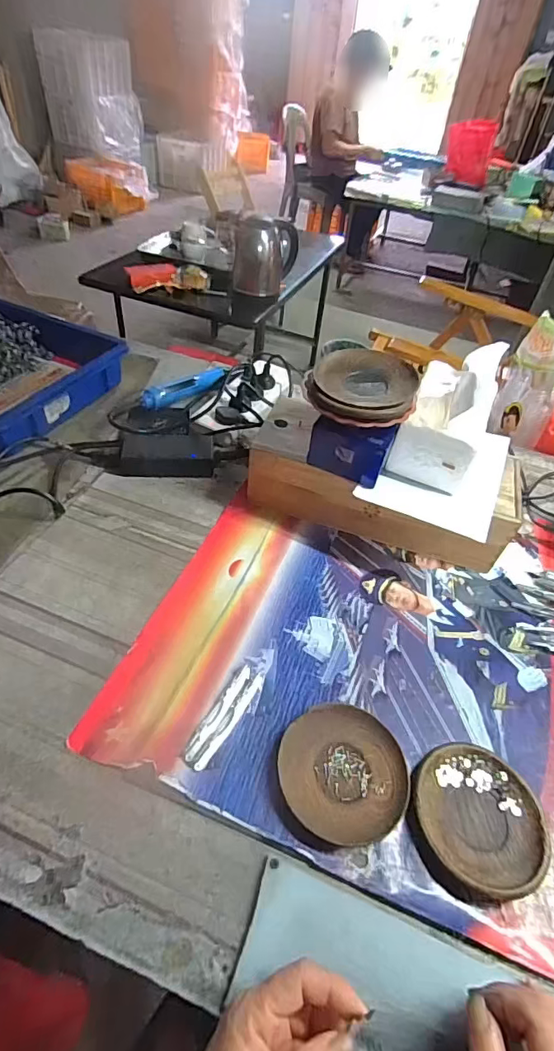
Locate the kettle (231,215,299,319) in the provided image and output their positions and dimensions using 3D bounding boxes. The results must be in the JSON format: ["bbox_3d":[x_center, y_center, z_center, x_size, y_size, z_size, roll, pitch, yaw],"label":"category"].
[{"bbox_3d":[-0.036,-0.774,1.432,0.182,0.247,0.155,4,46,-4],"label":"kettle"}]

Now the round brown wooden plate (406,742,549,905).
[{"bbox_3d":[0.175,0.256,0.421,0.113,0.015,0.114,3,46,-4],"label":"round brown wooden plate"}]

